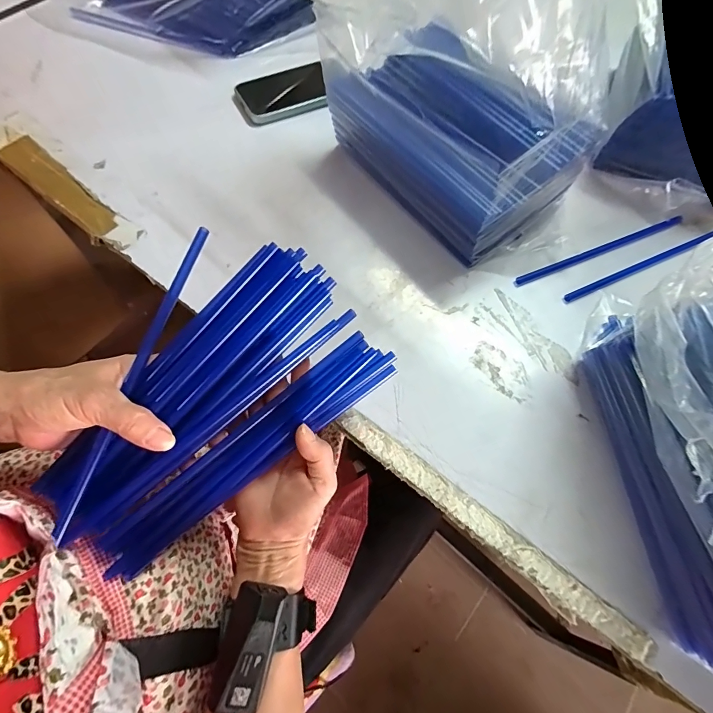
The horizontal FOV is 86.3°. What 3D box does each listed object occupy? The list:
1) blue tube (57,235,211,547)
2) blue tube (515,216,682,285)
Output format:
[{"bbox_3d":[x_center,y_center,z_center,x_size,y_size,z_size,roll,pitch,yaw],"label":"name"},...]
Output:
[{"bbox_3d":[-0.164,0.010,0.283,0.010,0.012,0.246,17,77,4],"label":"blue tube"},{"bbox_3d":[0.295,-0.128,0.456,0.244,0.007,0.010,-22,71,-11],"label":"blue tube"}]

